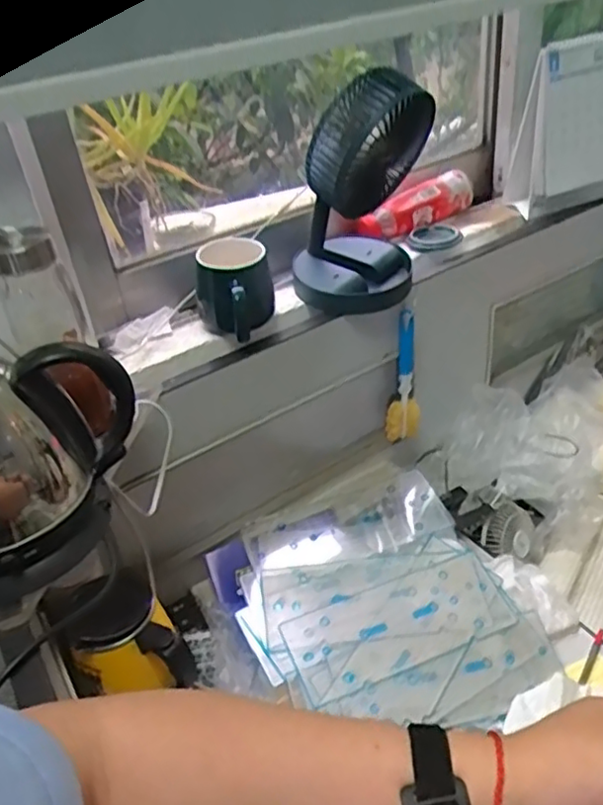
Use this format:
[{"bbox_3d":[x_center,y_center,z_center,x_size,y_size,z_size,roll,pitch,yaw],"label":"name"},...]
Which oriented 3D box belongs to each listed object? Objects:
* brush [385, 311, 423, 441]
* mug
[{"bbox_3d":[0.143,-0.034,0.922,0.051,0.197,0.032,-4,36,5],"label":"brush"},{"bbox_3d":[-0.079,-0.131,0.775,0.087,0.102,0.102,-10,36,-3],"label":"mug"}]

